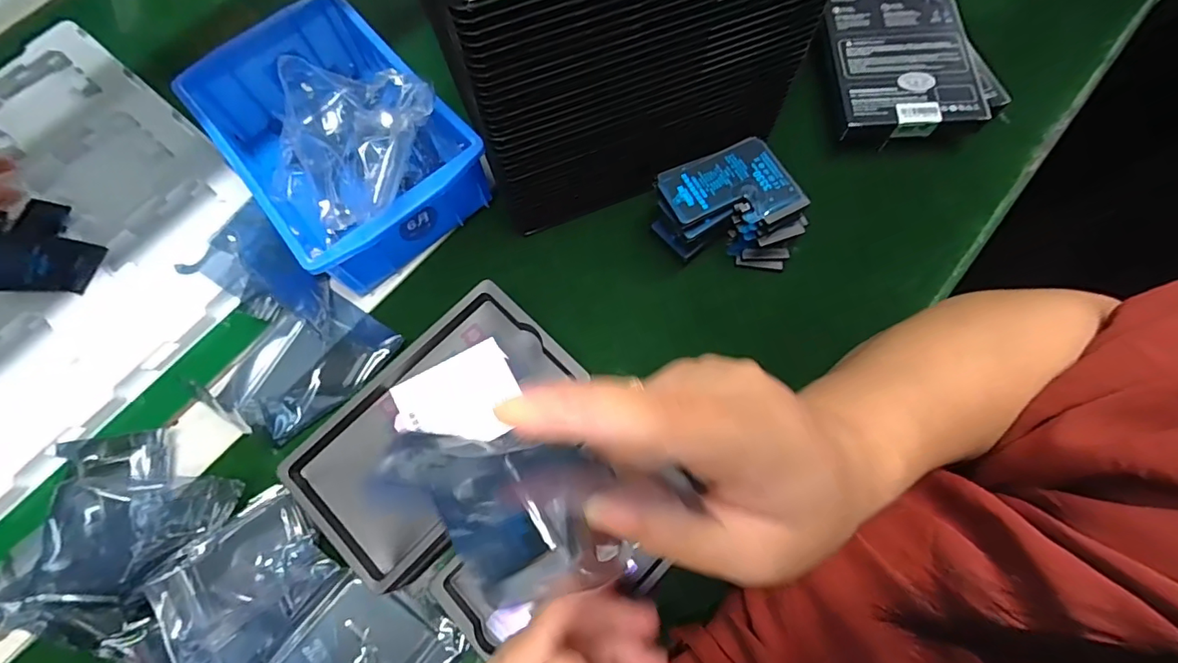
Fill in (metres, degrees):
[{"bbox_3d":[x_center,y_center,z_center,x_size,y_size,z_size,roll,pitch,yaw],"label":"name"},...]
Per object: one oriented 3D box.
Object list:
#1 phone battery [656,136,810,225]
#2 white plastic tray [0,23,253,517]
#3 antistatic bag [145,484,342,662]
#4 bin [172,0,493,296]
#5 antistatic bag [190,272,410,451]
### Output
[{"bbox_3d":[0.088,-0.089,0.326,0.076,0.006,0.057,-23,73,-6],"label":"phone battery"},{"bbox_3d":[-0.412,-0.066,0.378,0.310,0.014,0.271,41,77,13],"label":"white plastic tray"},{"bbox_3d":[-0.195,0.147,0.295,0.089,0.008,0.074,-39,75,-11],"label":"antistatic bag"},{"bbox_3d":[-0.177,-0.133,0.367,0.123,0.062,0.198,-39,75,-11],"label":"bin"},{"bbox_3d":[-0.192,0.023,0.347,0.113,0.011,0.076,-42,76,-11],"label":"antistatic bag"}]

